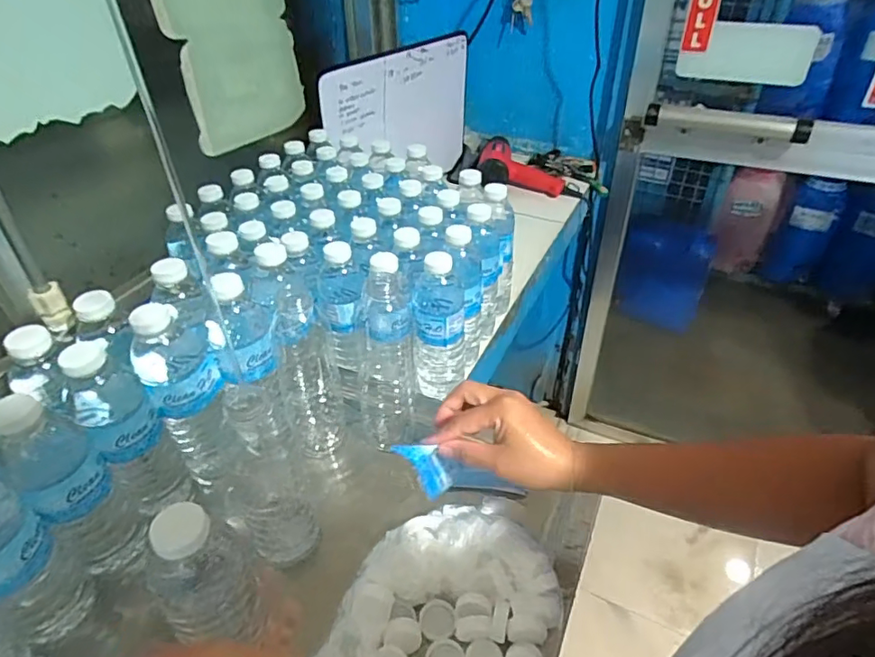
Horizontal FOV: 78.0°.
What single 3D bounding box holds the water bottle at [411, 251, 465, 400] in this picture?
[{"bbox_3d":[0.006,-0.003,0.661,0.062,0.188,0.061,3,39,5],"label":"water bottle"}]

